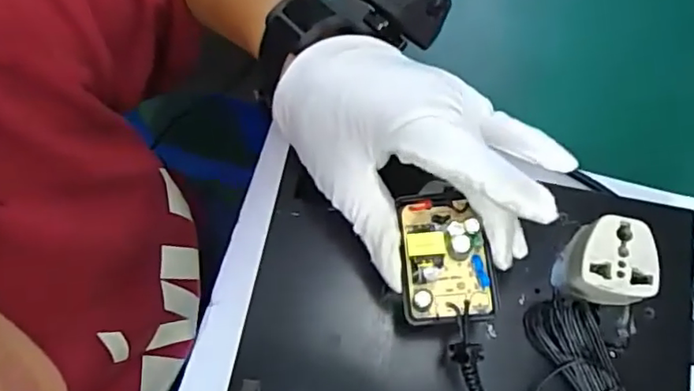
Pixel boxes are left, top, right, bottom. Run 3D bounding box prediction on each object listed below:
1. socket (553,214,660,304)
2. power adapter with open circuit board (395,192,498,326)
[{"bbox_3d":[0.130,0.033,0.298,0.039,0.033,0.038,6,73,3],"label":"socket"},{"bbox_3d":[0.044,0.026,0.257,0.039,0.015,0.058,-2,73,0],"label":"power adapter with open circuit board"}]

